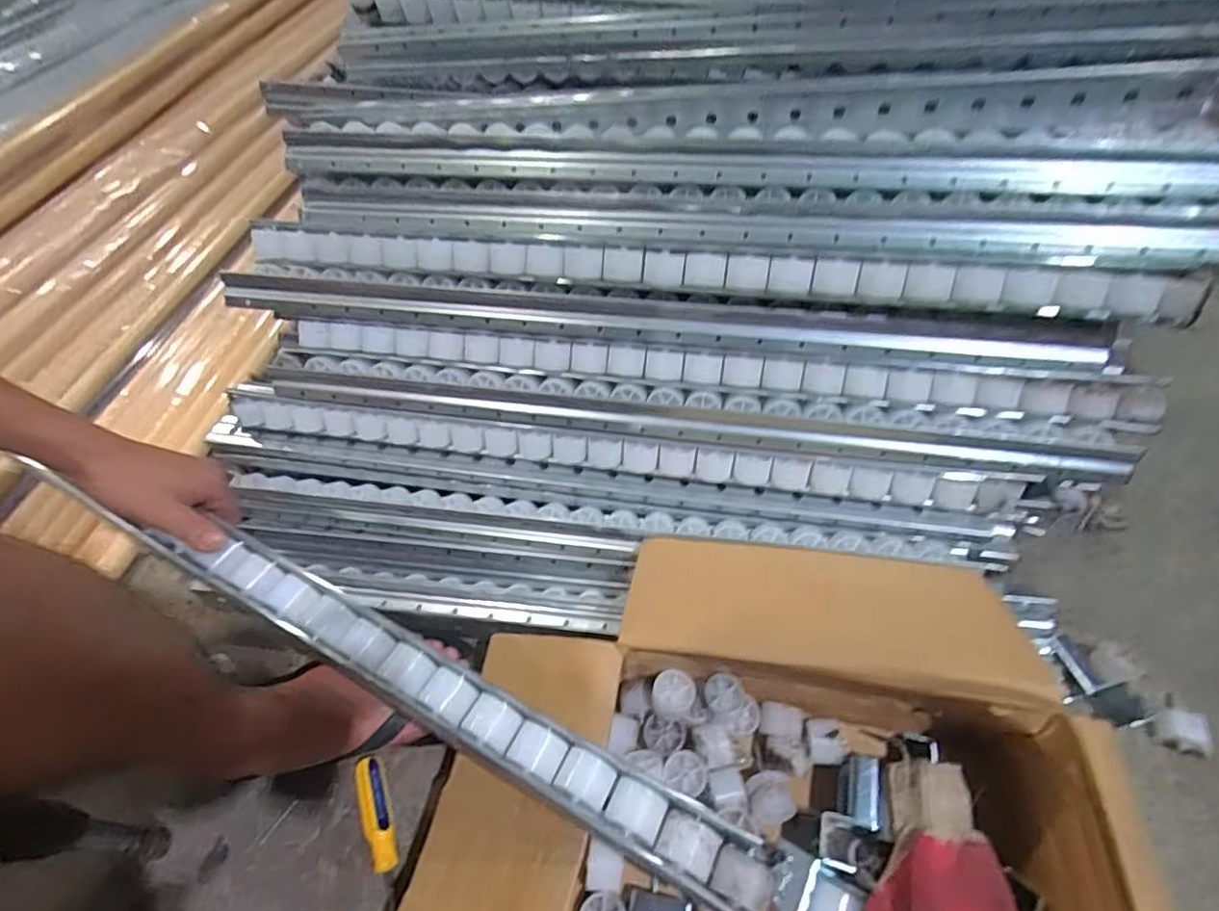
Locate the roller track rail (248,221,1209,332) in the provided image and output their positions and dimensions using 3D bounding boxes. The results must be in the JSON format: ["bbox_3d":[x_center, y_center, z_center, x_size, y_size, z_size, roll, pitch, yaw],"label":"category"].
[{"bbox_3d":[0.043,-0.163,0.503,0.792,0.042,0.033,9,54,9],"label":"roller track rail"}]

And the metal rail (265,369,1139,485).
[{"bbox_3d":[0.039,-0.033,0.543,0.792,0.035,0.020,7,54,8],"label":"metal rail"}]

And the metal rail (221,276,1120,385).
[{"bbox_3d":[0.018,-0.127,0.522,0.788,0.036,0.029,7,54,8],"label":"metal rail"}]

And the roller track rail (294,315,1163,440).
[{"bbox_3d":[0.069,-0.079,0.527,0.762,0.034,0.028,7,54,8],"label":"roller track rail"}]

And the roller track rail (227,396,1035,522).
[{"bbox_3d":[-0.017,-0.005,0.561,0.764,0.042,0.031,6,54,8],"label":"roller track rail"}]

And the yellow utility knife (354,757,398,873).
[{"bbox_3d":[-0.192,0.295,0.472,0.020,0.022,0.082,-22,55,-13],"label":"yellow utility knife"}]

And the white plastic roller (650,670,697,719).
[{"bbox_3d":[0.053,0.200,0.476,0.035,0.031,0.031,-28,57,-17],"label":"white plastic roller"}]

